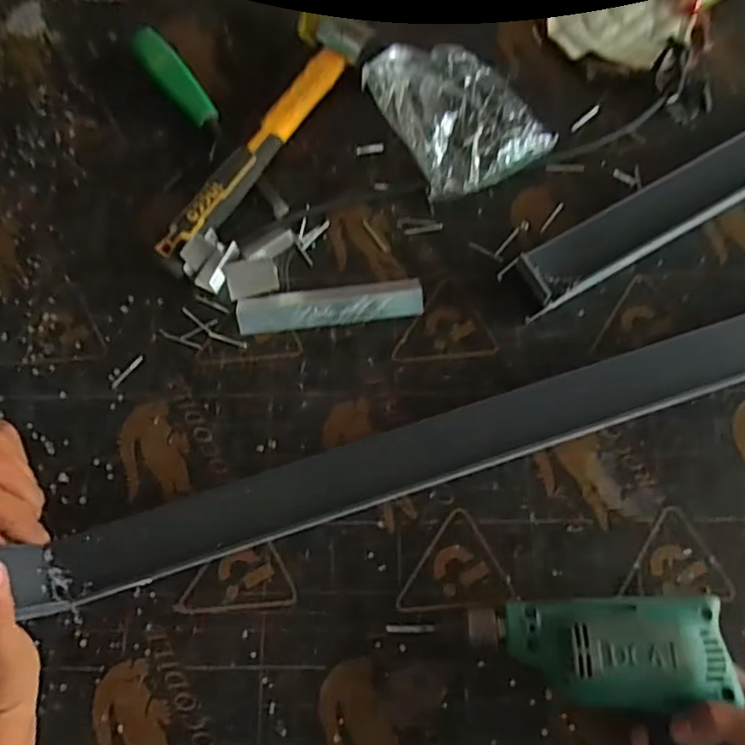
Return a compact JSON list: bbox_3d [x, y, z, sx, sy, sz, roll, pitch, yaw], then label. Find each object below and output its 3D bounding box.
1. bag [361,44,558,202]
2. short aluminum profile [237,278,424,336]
[{"bbox_3d":[0.077,-0.239,0.584,0.126,0.043,0.155,-28,75,-7],"label":"bag"},{"bbox_3d":[-0.037,-0.060,0.553,0.156,0.013,0.037,-7,74,0],"label":"short aluminum profile"}]

